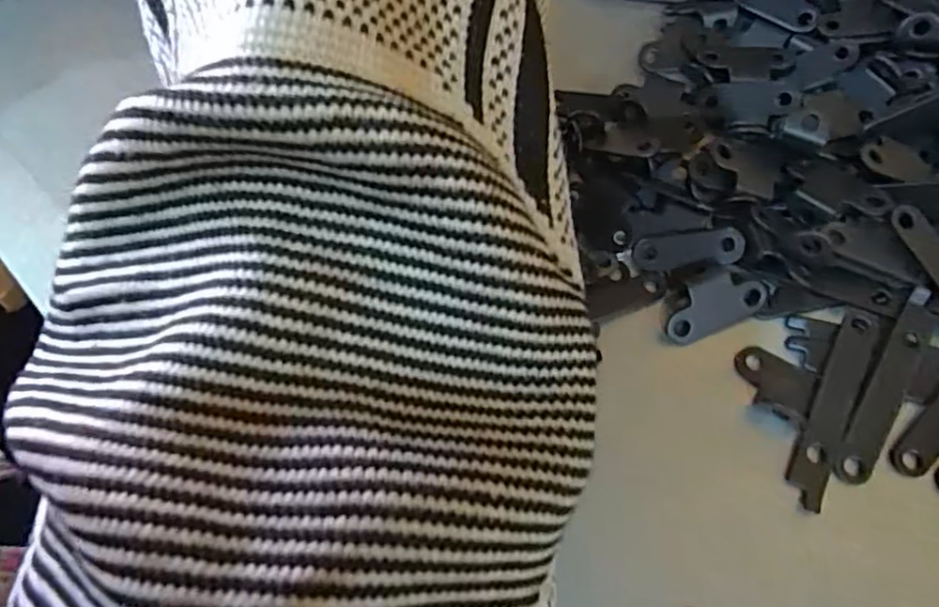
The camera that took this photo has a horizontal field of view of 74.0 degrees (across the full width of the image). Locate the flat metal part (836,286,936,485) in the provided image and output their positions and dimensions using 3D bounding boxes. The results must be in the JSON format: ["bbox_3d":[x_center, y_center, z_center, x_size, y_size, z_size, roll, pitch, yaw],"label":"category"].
[{"bbox_3d":[0.106,0.021,0.157,0.009,0.004,0.053,30,79,10],"label":"flat metal part"}]

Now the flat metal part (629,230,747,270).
[{"bbox_3d":[0.062,-0.015,0.176,0.029,0.004,0.009,-5,67,16],"label":"flat metal part"}]

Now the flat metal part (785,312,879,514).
[{"bbox_3d":[0.092,0.026,0.158,0.009,0.004,0.053,22,74,23],"label":"flat metal part"}]

